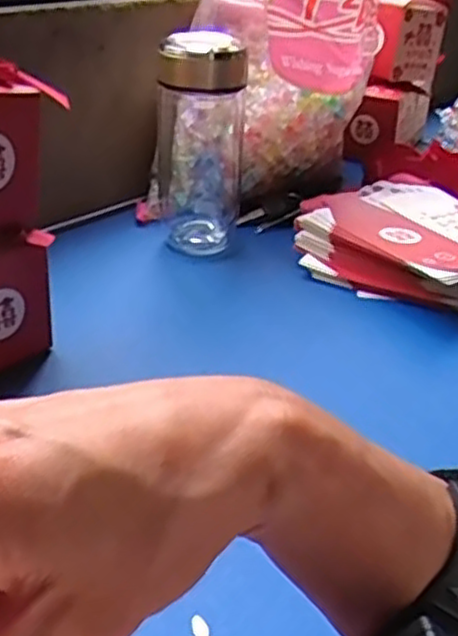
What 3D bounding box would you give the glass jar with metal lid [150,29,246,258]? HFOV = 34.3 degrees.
[{"bbox_3d":[-0.025,-0.161,0.684,0.077,0.182,0.094,5,30,1],"label":"glass jar with metal lid"}]

